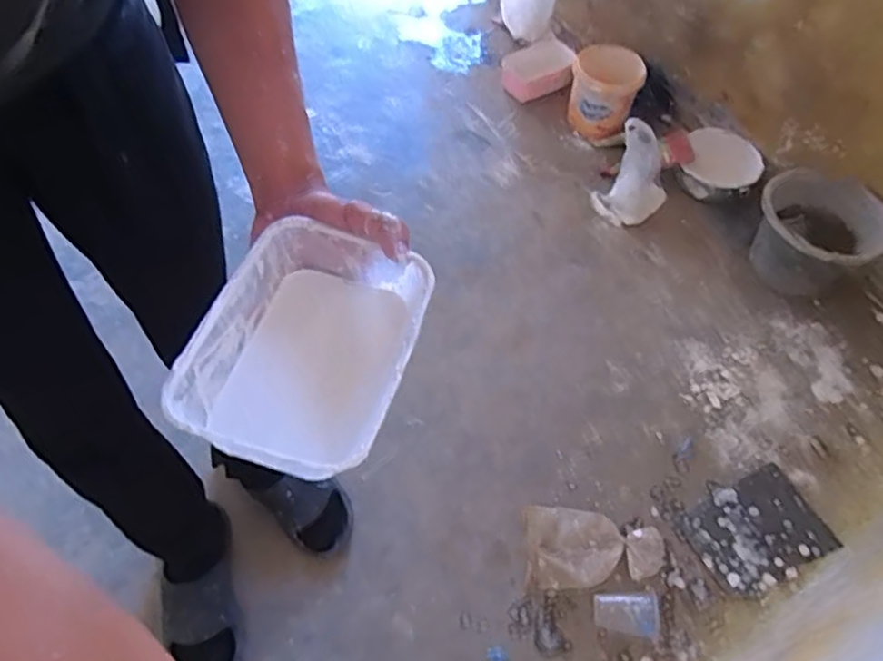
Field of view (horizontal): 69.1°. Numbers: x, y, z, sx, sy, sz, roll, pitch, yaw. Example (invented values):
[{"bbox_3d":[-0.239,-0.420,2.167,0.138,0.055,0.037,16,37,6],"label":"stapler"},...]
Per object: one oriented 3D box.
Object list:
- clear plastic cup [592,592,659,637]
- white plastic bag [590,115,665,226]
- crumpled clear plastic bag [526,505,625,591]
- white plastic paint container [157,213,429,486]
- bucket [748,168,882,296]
[{"bbox_3d":[0.285,0.440,0.993,0.098,0.050,0.063,1,57,-2],"label":"clear plastic cup"},{"bbox_3d":[0.429,-0.340,1.418,0.136,0.165,0.139,30,61,15],"label":"white plastic bag"},{"bbox_3d":[0.217,0.361,1.057,0.155,0.020,0.130,4,57,0],"label":"crumpled clear plastic bag"},{"bbox_3d":[-0.081,0.009,0.412,0.120,0.060,0.161,14,58,6],"label":"white plastic paint container"},{"bbox_3d":[0.764,-0.198,1.348,0.260,0.177,0.241,1,57,-2],"label":"bucket"}]

